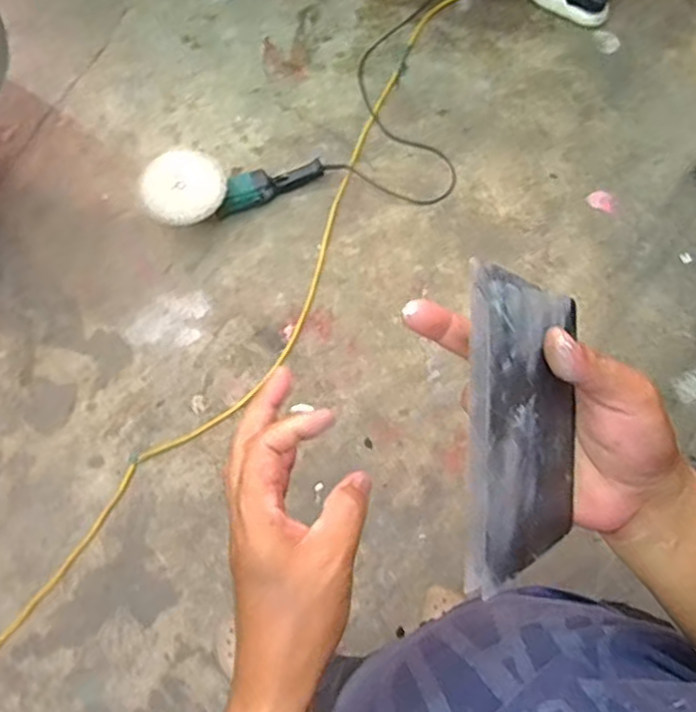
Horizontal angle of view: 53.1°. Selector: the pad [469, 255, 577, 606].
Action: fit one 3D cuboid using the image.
[{"bbox_3d":[0.088,0.031,0.340,0.004,0.102,0.143,3,95,41],"label":"pad"}]

